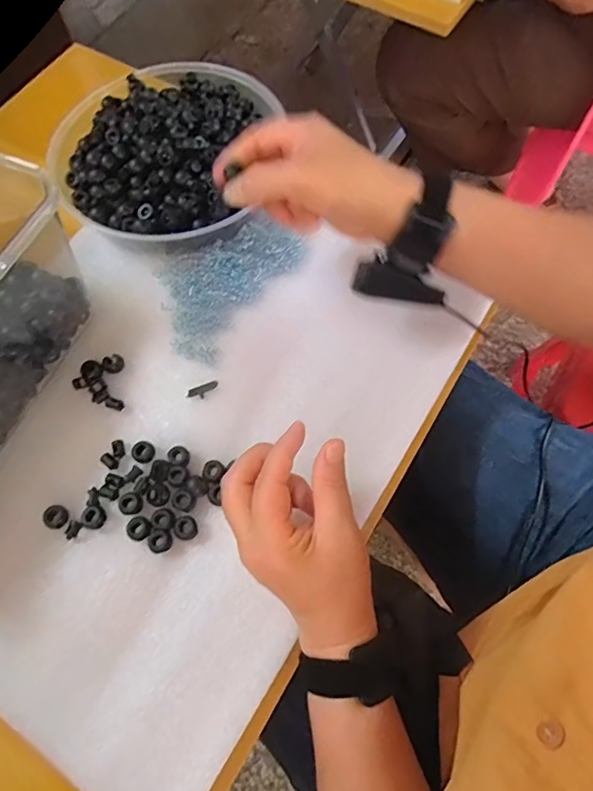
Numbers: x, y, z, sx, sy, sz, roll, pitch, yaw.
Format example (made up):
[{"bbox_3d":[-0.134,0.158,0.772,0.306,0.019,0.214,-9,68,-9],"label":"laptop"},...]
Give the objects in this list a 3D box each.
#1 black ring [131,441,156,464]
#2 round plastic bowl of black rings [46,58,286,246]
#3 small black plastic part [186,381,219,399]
[{"bbox_3d":[-0.123,0.045,0.404,0.020,0.009,0.018,42,73,17],"label":"black ring"},{"bbox_3d":[-0.133,-0.242,0.493,0.199,0.055,0.215,0,67,1],"label":"round plastic bowl of black rings"},{"bbox_3d":[-0.079,-0.004,0.429,0.028,0.004,0.011,-21,68,-8],"label":"small black plastic part"}]

